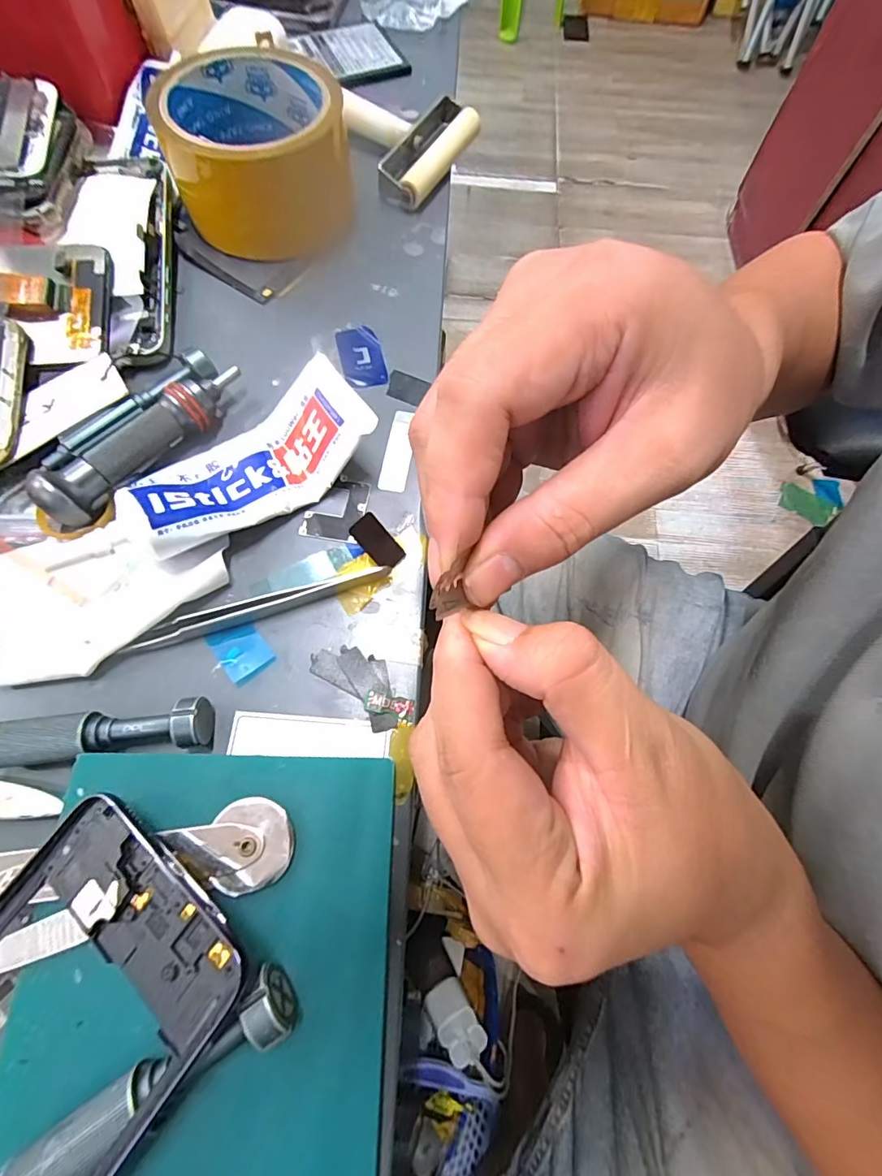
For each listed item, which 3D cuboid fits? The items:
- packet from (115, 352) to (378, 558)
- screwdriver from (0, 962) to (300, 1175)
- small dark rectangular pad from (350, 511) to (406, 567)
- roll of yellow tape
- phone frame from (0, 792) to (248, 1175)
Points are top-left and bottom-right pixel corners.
[{"bbox_3d":[-0.079,-0.054,0.206,0.099,0.029,0.042,-34,74,-14],"label":"packet"},{"bbox_3d":[-0.087,0.140,0.125,0.104,0.016,0.016,-32,73,-13],"label":"screwdriver"},{"bbox_3d":[-0.027,-0.019,0.207,0.025,0.004,0.013,44,79,-19],"label":"small dark rectangular pad"},{"bbox_3d":[-0.098,-0.235,0.266,0.090,0.058,0.090,-11,69,-6],"label":"roll of yellow tape"},{"bbox_3d":[-0.124,0.143,0.122,0.077,0.009,0.164,34,79,18],"label":"phone frame"}]

